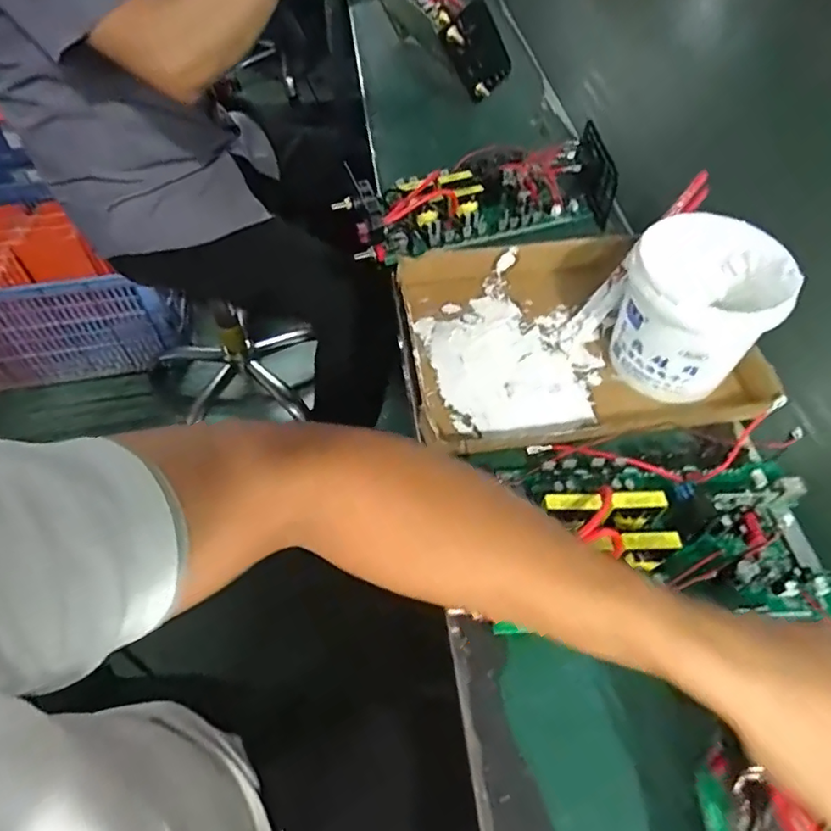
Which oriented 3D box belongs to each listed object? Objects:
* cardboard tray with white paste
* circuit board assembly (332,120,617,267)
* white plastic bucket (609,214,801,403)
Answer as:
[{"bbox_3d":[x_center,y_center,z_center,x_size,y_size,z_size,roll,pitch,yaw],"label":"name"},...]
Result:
[{"bbox_3d":[0.150,-0.080,0.556,0.315,0.041,0.249,-5,54,-4],"label":"cardboard tray with white paste"},{"bbox_3d":[0.073,-0.263,0.660,0.303,0.059,0.125,-17,56,-12],"label":"circuit board assembly"},{"bbox_3d":[0.241,-0.089,0.499,0.119,0.122,0.114,0,54,0],"label":"white plastic bucket"}]

